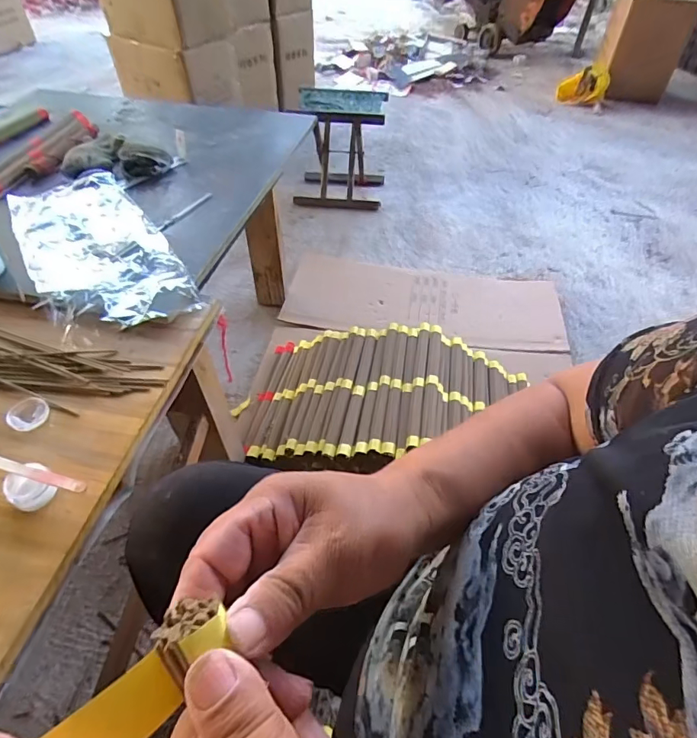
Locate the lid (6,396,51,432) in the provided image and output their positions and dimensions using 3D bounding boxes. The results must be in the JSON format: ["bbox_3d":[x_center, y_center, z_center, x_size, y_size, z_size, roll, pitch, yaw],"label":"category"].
[{"bbox_3d":[-0.334,0.046,0.479,0.038,0.008,0.038,0,47,0],"label":"lid"}]

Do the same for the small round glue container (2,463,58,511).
[{"bbox_3d":[-0.286,0.107,0.413,0.037,0.024,0.039,0,47,0],"label":"small round glue container"}]

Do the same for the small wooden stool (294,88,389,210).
[{"bbox_3d":[-0.027,-0.758,1.603,0.314,0.317,0.251,0,47,-1],"label":"small wooden stool"}]

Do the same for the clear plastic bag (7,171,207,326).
[{"bbox_3d":[-0.360,-0.175,0.653,0.168,0.033,0.384,-27,53,-23],"label":"clear plastic bag"}]

